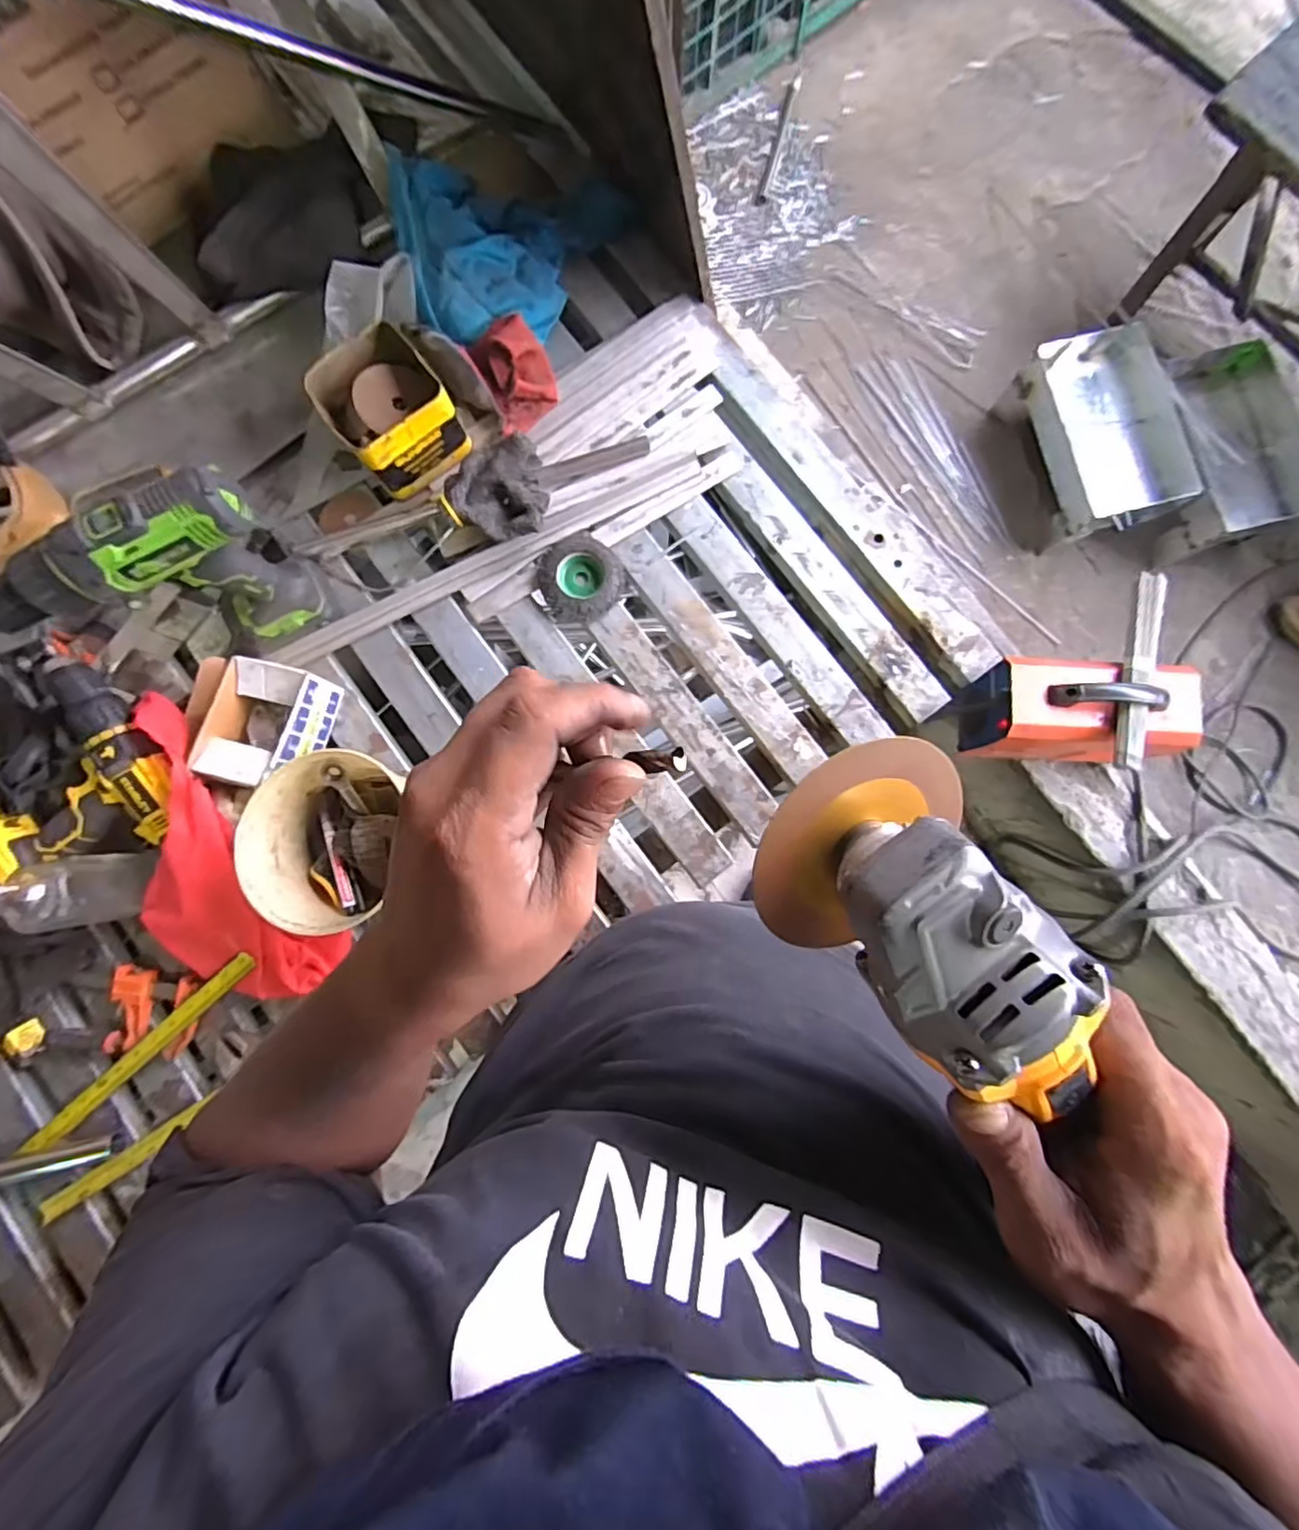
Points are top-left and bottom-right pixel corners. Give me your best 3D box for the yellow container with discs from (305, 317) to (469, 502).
[{"bbox_3d":[-0.287,-0.388,0.673,0.120,0.080,0.134,-40,85,-3],"label":"yellow container with discs"}]

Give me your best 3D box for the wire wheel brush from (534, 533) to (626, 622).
[{"bbox_3d":[-0.080,-0.214,0.693,0.095,0.026,0.098,0,84,1],"label":"wire wheel brush"}]

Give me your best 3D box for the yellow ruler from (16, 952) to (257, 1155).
[{"bbox_3d":[-0.535,0.305,0.641,0.305,0.008,0.025,-42,122,1],"label":"yellow ruler"}]

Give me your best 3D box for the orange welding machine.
[{"bbox_3d":[0.734,-0.087,1.062,0.291,0.207,0.158,1,84,1],"label":"orange welding machine"}]

